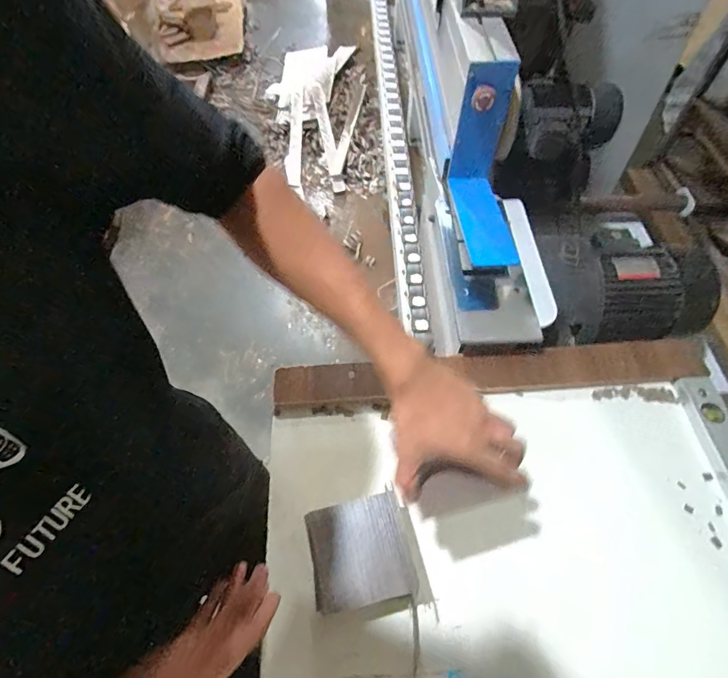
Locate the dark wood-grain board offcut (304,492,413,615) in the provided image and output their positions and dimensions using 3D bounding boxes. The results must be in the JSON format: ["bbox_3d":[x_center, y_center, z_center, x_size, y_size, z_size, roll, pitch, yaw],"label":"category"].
[{"bbox_3d":[-0.010,0.263,0.514,0.118,0.015,0.114,-16,63,3],"label":"dark wood-grain board offcut"}]

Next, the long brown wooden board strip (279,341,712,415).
[{"bbox_3d":[0.201,0.061,0.690,0.696,0.032,0.079,-4,57,-1],"label":"long brown wooden board strip"}]

